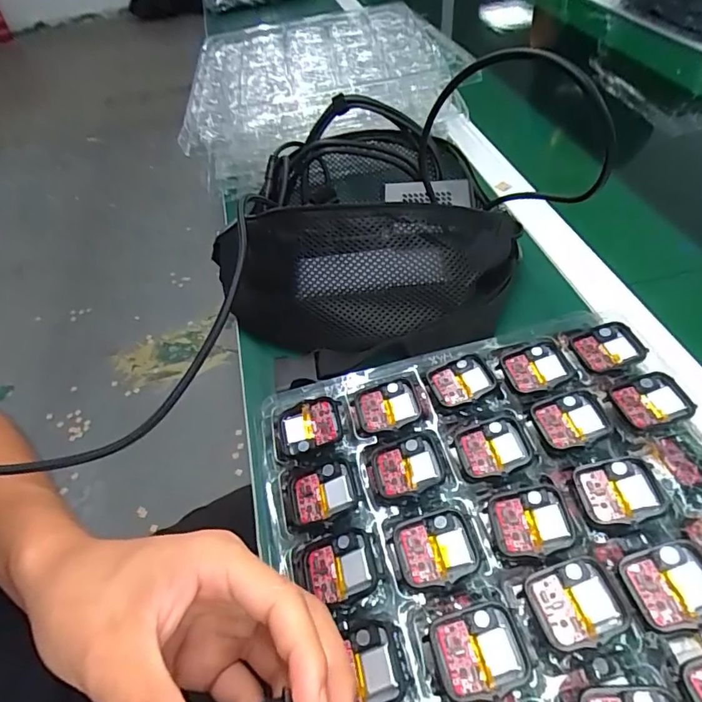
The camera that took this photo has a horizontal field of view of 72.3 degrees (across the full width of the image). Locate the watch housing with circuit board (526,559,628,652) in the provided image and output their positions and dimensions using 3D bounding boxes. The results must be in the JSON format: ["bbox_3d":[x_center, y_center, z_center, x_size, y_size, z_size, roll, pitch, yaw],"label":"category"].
[{"bbox_3d":[0.115,0.128,0.244,0.043,0.009,0.037,-15,50,-6],"label":"watch housing with circuit board"}]

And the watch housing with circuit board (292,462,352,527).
[{"bbox_3d":[-0.019,0.089,0.301,0.038,0.010,0.033,-13,49,-4],"label":"watch housing with circuit board"}]

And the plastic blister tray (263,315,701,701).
[{"bbox_3d":[0.097,0.101,0.281,0.274,0.031,0.261,-14,49,-5],"label":"plastic blister tray"}]

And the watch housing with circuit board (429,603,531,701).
[{"bbox_3d":[0.063,0.147,0.235,0.042,0.009,0.038,-11,49,-3],"label":"watch housing with circuit board"}]

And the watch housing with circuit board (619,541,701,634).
[{"bbox_3d":[0.167,0.121,0.247,0.043,0.010,0.037,-22,49,8],"label":"watch housing with circuit board"}]

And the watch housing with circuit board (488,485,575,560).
[{"bbox_3d":[0.104,0.097,0.274,0.043,0.007,0.036,-7,49,2],"label":"watch housing with circuit board"}]

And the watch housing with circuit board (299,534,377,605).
[{"bbox_3d":[-0.008,0.123,0.272,0.043,0.007,0.034,-18,55,9],"label":"watch housing with circuit board"}]

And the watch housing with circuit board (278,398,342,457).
[{"bbox_3d":[-0.028,0.053,0.331,0.045,0.006,0.034,-20,57,6],"label":"watch housing with circuit board"}]

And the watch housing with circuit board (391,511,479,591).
[{"bbox_3d":[0.047,0.111,0.269,0.044,0.007,0.037,-11,49,-2],"label":"watch housing with circuit board"}]

